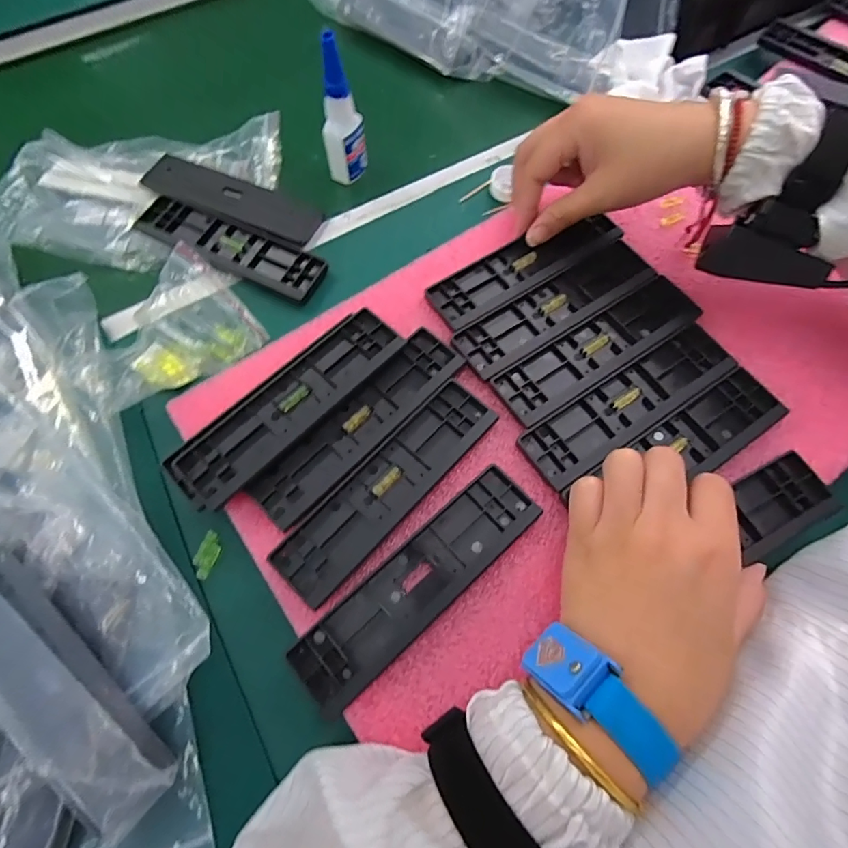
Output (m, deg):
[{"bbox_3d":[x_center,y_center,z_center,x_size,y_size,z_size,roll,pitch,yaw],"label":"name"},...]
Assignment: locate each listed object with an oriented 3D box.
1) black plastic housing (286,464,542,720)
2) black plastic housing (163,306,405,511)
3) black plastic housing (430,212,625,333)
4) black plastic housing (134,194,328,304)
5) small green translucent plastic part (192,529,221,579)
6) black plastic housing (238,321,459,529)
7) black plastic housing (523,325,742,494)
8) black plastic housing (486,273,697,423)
[{"bbox_3d":[-0.001,0.087,0.271,0.157,0.009,0.043,-41,72,-15],"label":"black plastic housing"},{"bbox_3d":[-0.087,-0.015,0.312,0.045,0.017,0.163,40,73,16],"label":"black plastic housing"},{"bbox_3d":[0.078,-0.119,0.359,0.156,0.007,0.043,-27,67,-10],"label":"black plastic housing"},{"bbox_3d":[-0.157,-0.143,0.384,0.157,0.011,0.047,22,68,10],"label":"black plastic housing"},{"bbox_3d":[-0.135,0.080,0.298,0.013,0.007,0.028,14,67,7],"label":"small green translucent plastic part"},{"bbox_3d":[-0.040,-0.002,0.309,0.041,0.009,0.158,39,72,16],"label":"black plastic housing"},{"bbox_3d":[0.136,-0.015,0.317,0.157,0.007,0.045,-32,70,-12],"label":"black plastic housing"},{"bbox_3d":[0.122,-0.055,0.332,0.156,0.004,0.042,-31,70,-12],"label":"black plastic housing"}]

